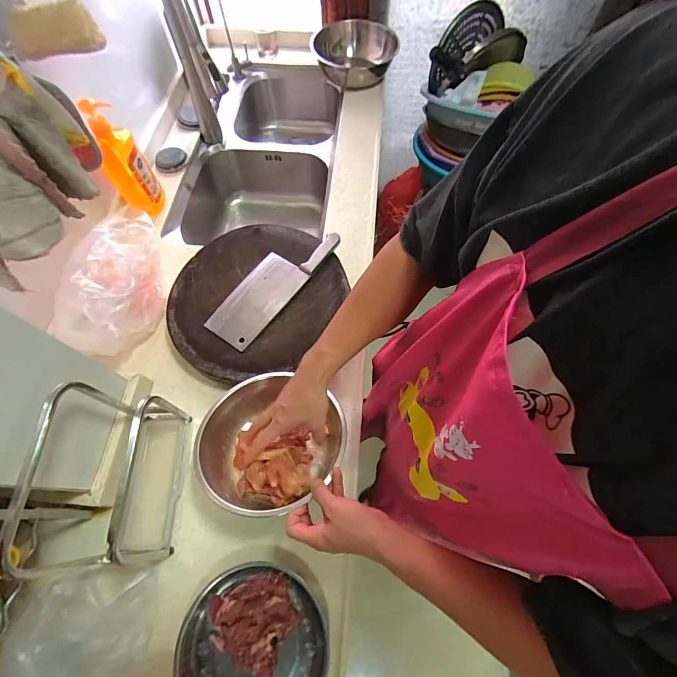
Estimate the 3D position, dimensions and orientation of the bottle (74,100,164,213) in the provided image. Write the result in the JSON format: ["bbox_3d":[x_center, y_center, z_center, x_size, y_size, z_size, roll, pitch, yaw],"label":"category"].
[{"bbox_3d":[-0.466,-0.382,0.772,0.087,0.233,0.058,-32,69,-14],"label":"bottle"}]

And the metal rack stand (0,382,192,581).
[{"bbox_3d":[-0.321,0.201,0.507,0.105,0.225,0.227,-1,65,-1],"label":"metal rack stand"}]

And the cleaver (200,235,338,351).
[{"bbox_3d":[-0.129,-0.118,0.714,0.100,0.020,0.302,34,70,14],"label":"cleaver"}]

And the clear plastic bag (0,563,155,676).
[{"bbox_3d":[-0.347,0.431,0.447,0.150,0.128,0.222,2,65,1],"label":"clear plastic bag"}]

